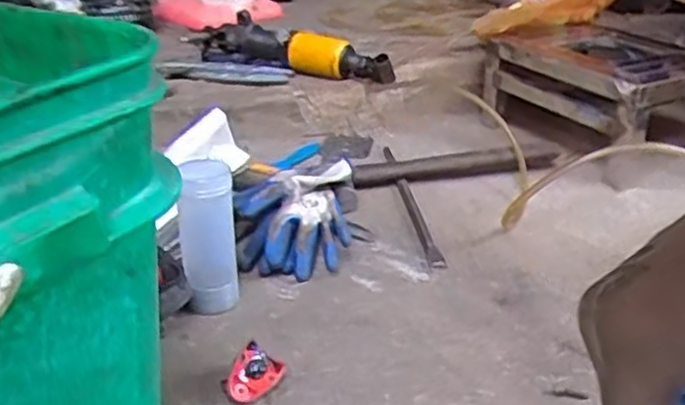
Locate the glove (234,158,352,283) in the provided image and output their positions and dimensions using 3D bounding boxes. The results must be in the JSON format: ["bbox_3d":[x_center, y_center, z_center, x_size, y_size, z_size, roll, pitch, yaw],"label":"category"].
[{"bbox_3d":[-0.059,0.018,0.868,0.132,0.087,0.146,-1,27,-2],"label":"glove"}]

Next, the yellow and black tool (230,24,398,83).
[{"bbox_3d":[-0.073,-0.281,1.381,0.370,0.087,0.080,14,28,29],"label":"yellow and black tool"}]

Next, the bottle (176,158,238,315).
[{"bbox_3d":[-0.135,0.039,0.737,0.051,0.157,0.041,-3,27,-7],"label":"bottle"}]

